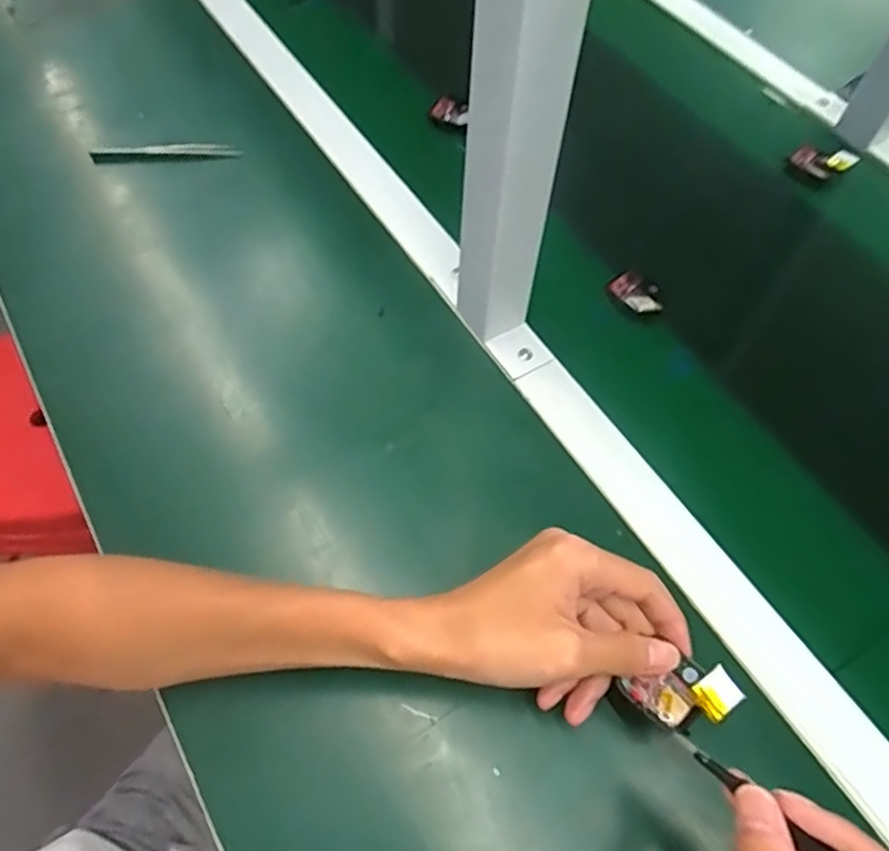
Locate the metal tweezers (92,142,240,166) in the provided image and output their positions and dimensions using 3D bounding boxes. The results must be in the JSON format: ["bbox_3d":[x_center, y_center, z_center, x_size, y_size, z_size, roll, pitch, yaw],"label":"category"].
[{"bbox_3d":[-0.255,-0.251,0.622,0.131,0.007,0.016,-5,62,-3],"label":"metal tweezers"}]

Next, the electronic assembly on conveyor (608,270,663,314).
[{"bbox_3d":[0.155,-0.105,0.545,0.032,0.014,0.047,-34,67,-17],"label":"electronic assembly on conveyor"}]

